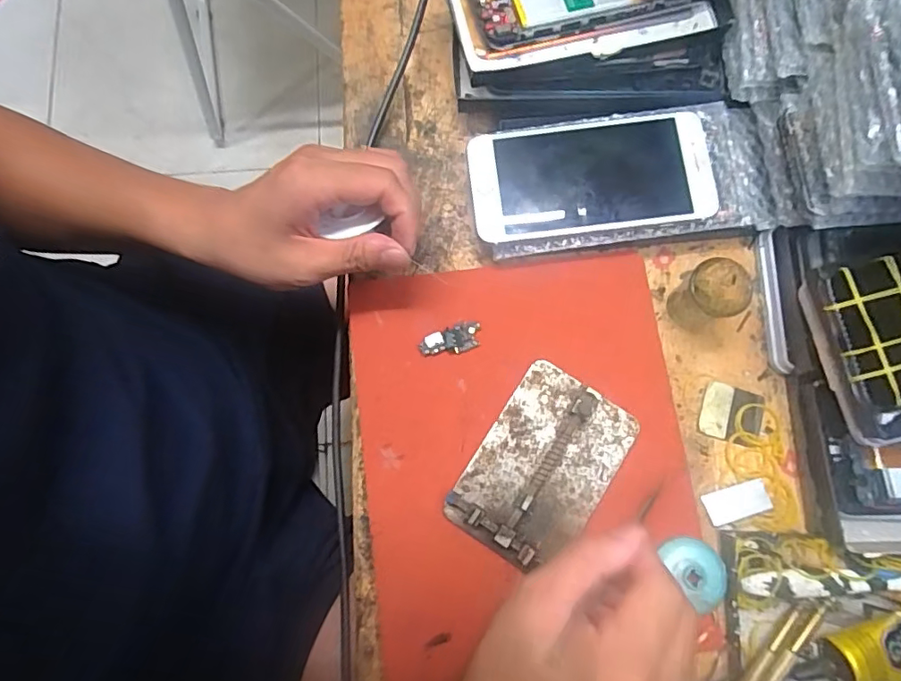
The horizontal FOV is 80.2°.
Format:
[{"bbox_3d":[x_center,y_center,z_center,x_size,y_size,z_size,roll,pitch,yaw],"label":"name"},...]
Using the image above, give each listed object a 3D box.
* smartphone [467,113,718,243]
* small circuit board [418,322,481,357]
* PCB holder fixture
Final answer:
[{"bbox_3d":[0.093,-0.109,0.354,0.157,0.008,0.077,-6,79,2],"label":"smartphone"},{"bbox_3d":[0.000,0.000,0.353,0.041,0.004,0.018,-14,79,-3],"label":"small circuit board"},{"bbox_3d":[0.059,0.080,0.332,0.079,0.014,0.116,33,80,7],"label":"PCB holder fixture"}]

